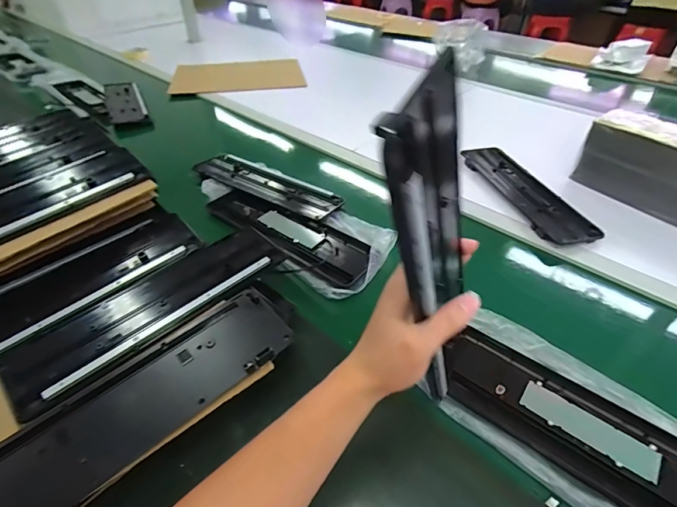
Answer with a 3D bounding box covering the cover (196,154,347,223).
[{"bbox_3d":[-0.157,-0.150,0.816,0.345,0.019,0.098,22,46,23],"label":"cover"}]

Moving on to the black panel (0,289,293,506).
[{"bbox_3d":[-0.214,0.162,0.402,0.351,0.033,0.100,-31,50,-30],"label":"black panel"}]

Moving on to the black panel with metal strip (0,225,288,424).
[{"bbox_3d":[-0.240,0.062,0.500,0.109,0.014,0.343,33,51,31],"label":"black panel with metal strip"}]

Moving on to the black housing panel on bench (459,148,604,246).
[{"bbox_3d":[0.383,-0.135,0.794,0.121,0.020,0.346,-10,43,-11],"label":"black housing panel on bench"}]

